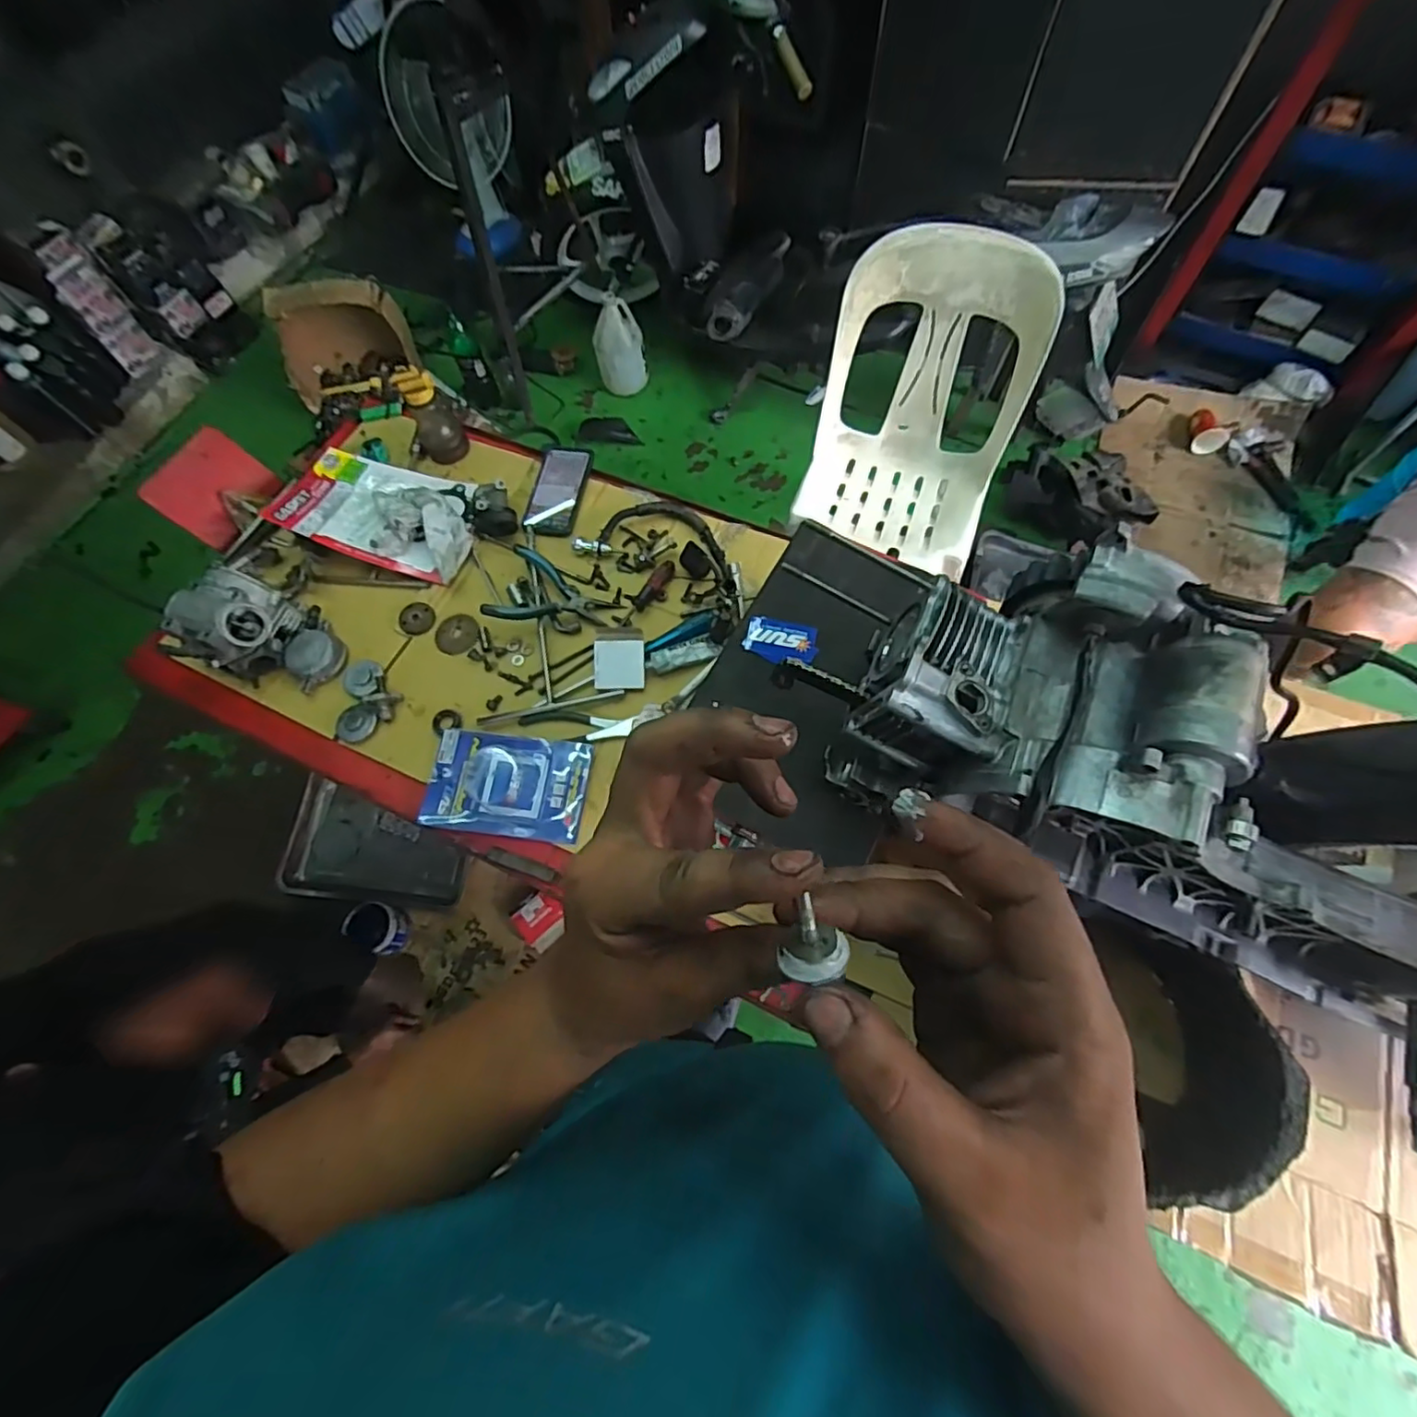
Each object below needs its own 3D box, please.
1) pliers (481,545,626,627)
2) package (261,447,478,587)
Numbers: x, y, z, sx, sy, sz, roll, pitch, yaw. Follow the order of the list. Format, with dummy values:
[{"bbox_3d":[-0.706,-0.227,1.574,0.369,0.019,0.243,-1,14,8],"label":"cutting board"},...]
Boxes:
[{"bbox_3d":[-0.212,-0.158,0.870,0.173,0.030,0.117,15,68,10],"label":"pliers"},{"bbox_3d":[-0.491,-0.307,0.948,0.297,0.056,0.193,18,68,11],"label":"package"}]

